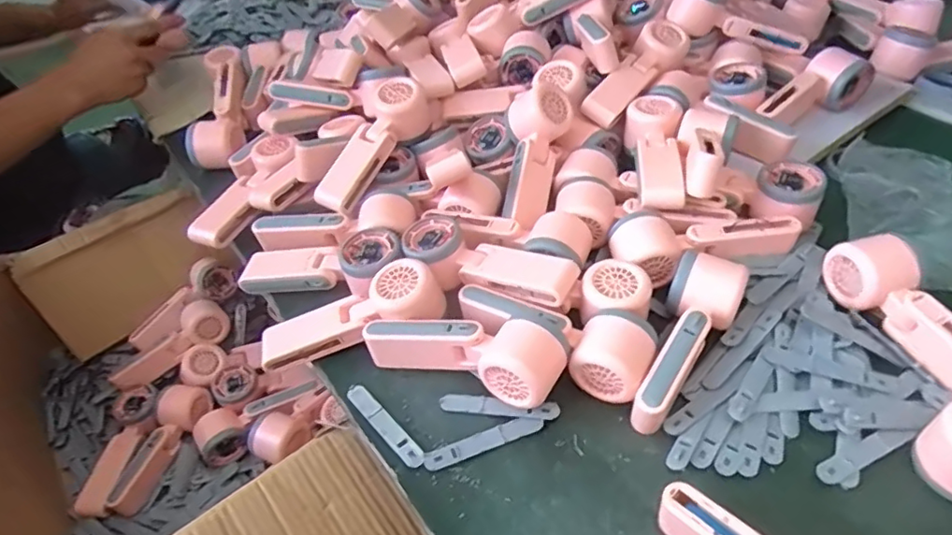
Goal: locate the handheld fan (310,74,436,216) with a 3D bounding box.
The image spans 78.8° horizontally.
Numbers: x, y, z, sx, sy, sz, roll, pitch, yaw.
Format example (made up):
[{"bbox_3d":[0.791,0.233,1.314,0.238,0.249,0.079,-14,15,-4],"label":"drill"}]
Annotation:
[{"bbox_3d":[-0.118,-0.134,0.637,0.071,0.056,0.161,29,80,29],"label":"handheld fan"}]

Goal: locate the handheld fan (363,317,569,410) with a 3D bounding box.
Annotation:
[{"bbox_3d":[-0.011,0.065,0.481,0.167,0.058,0.055,16,49,19],"label":"handheld fan"}]

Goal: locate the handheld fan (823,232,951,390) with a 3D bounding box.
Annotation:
[{"bbox_3d":[0.356,0.040,0.462,0.048,0.047,0.169,-16,47,-11],"label":"handheld fan"}]

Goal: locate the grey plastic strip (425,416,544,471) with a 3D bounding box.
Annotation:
[{"bbox_3d":[0.006,0.137,0.456,0.095,0.006,0.016,-17,47,-12],"label":"grey plastic strip"}]

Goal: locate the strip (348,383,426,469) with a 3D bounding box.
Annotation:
[{"bbox_3d":[-0.075,0.126,0.471,0.017,0.004,0.095,-35,53,-26],"label":"strip"}]

